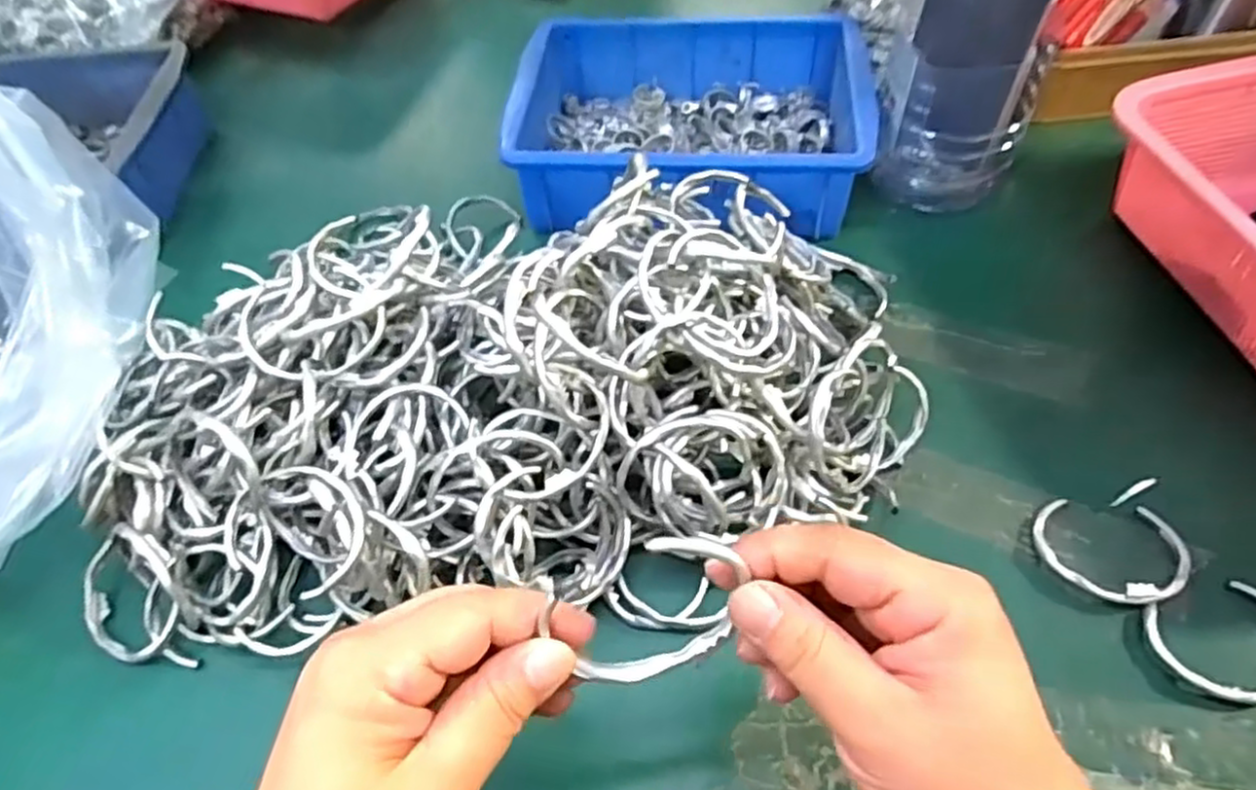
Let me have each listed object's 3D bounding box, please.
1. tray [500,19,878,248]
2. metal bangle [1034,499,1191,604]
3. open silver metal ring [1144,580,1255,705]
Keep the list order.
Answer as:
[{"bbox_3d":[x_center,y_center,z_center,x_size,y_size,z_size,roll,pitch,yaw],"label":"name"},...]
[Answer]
[{"bbox_3d":[0.044,-0.196,0.535,0.246,0.077,0.179,3,55,6],"label":"tray"},{"bbox_3d":[0.240,0.077,0.358,0.067,0.012,0.053,9,56,10],"label":"metal bangle"},{"bbox_3d":[0.277,0.114,0.330,0.067,0.006,0.050,-13,55,-6],"label":"open silver metal ring"}]

